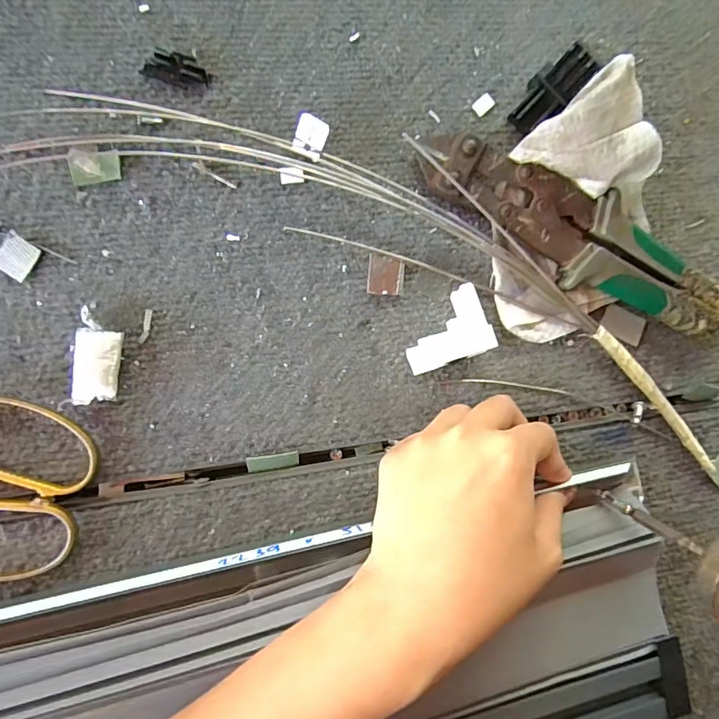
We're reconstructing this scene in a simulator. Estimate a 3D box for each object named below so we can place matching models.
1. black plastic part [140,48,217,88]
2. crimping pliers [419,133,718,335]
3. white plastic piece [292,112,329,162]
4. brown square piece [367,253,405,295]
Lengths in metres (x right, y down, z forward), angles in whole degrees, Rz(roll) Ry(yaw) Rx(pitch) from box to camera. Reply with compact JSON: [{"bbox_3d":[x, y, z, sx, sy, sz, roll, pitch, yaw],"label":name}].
[{"bbox_3d":[-0.096,-0.155,0.258,0.036,0.006,0.016,13,85,-8],"label":"black plastic part"},{"bbox_3d":[0.123,-0.070,0.279,0.190,0.022,0.055,19,84,-8],"label":"crimping pliers"},{"bbox_3d":[-0.026,-0.119,0.261,0.017,0.005,0.019,25,127,-5],"label":"white plastic piece"},{"bbox_3d":[0.015,-0.047,0.269,0.020,0.004,0.022,6,86,-9],"label":"brown square piece"}]

